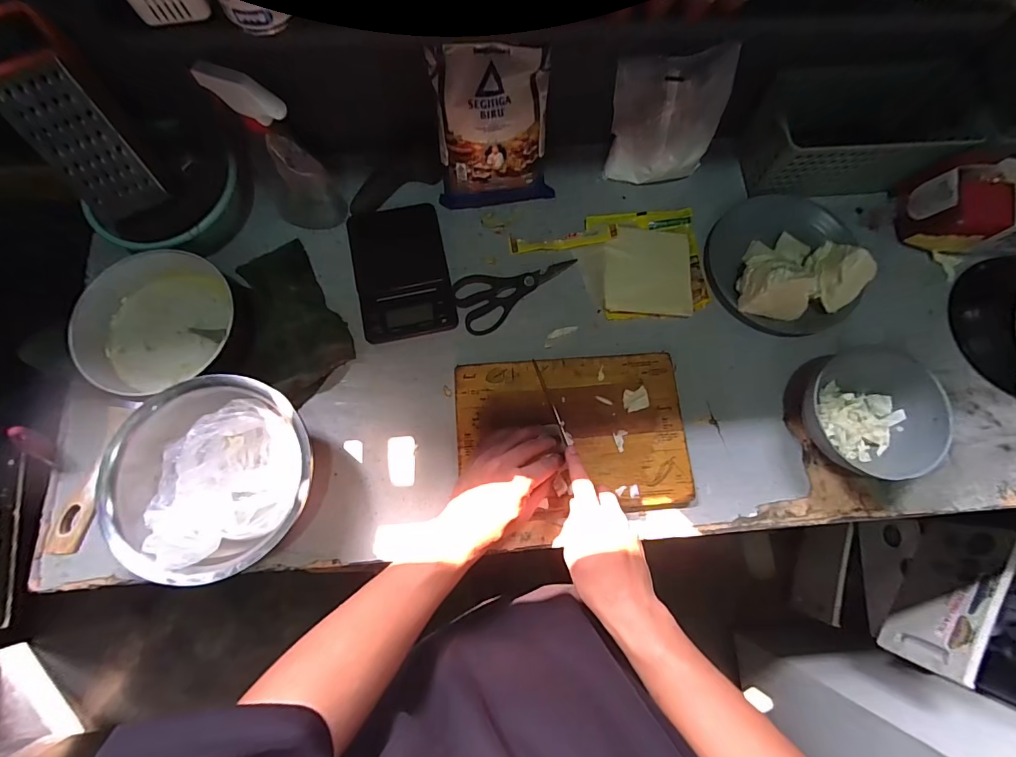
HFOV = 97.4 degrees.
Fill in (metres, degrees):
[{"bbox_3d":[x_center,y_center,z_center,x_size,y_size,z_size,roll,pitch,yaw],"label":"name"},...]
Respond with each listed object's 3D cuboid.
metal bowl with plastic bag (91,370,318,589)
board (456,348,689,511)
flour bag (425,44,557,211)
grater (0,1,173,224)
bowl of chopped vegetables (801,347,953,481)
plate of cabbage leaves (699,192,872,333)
[{"bbox_3d":[-0.328,0.110,0.525,0.215,0.112,0.203,0,75,-2],"label":"metal bowl with plastic bag"},{"bbox_3d":[0.085,0.070,0.585,0.296,0.013,0.201,-4,75,-3],"label":"board"},{"bbox_3d":[-0.015,-0.342,0.621,0.164,0.205,0.063,-13,44,-13],"label":"flour bag"},{"bbox_3d":[-0.522,-0.304,0.531,0.094,0.211,0.045,-24,45,-3],"label":"grater"},{"bbox_3d":[0.456,0.052,0.577,0.164,0.084,0.159,0,75,-2],"label":"bowl of chopped vegetables"},{"bbox_3d":[0.404,-0.188,0.630,0.199,0.092,0.221,22,75,4],"label":"plate of cabbage leaves"}]

